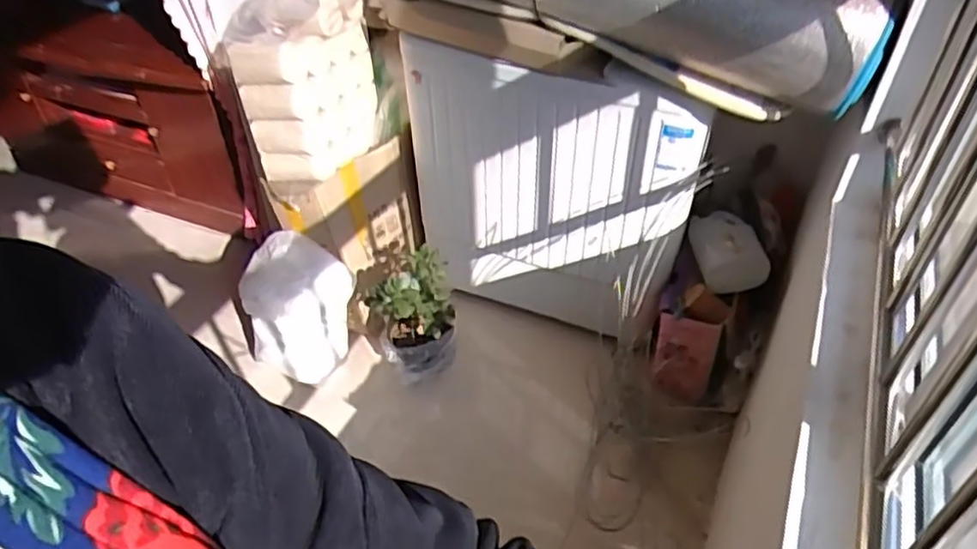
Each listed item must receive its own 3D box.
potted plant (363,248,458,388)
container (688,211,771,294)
[{"bbox_3d":[-0.194,0.119,1.739,0.199,0.374,0.176,-7,43,-7],"label":"potted plant"},{"bbox_3d":[0.590,-0.057,1.714,0.154,0.119,0.228,-10,43,-10],"label":"container"}]

